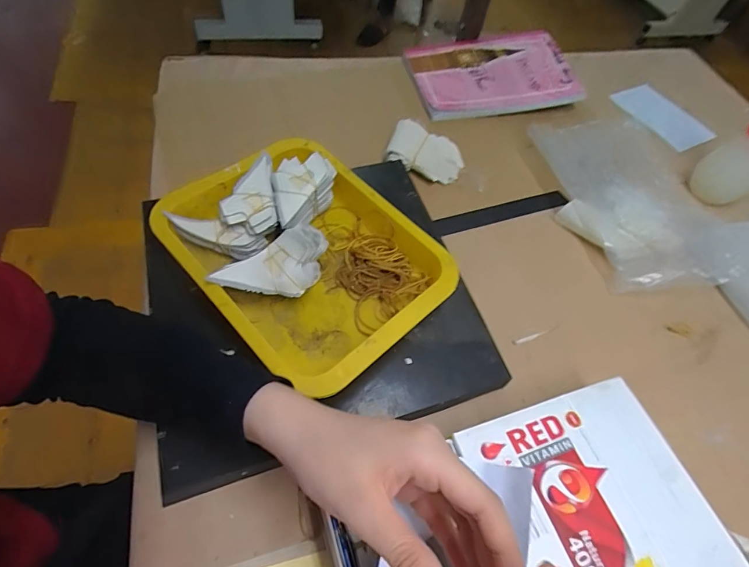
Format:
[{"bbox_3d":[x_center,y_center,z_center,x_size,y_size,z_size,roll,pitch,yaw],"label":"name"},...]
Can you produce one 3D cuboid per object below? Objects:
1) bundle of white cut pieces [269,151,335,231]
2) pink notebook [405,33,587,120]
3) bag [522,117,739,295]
[{"bbox_3d":[-0.071,-0.087,0.425,0.063,0.053,0.079,-8,59,-12],"label":"bundle of white cut pieces"},{"bbox_3d":[0.191,-0.342,0.663,0.255,0.023,0.165,-13,67,-8],"label":"pink notebook"},{"bbox_3d":[0.332,-0.115,0.544,0.198,0.038,0.289,0,57,-5],"label":"bag"}]

